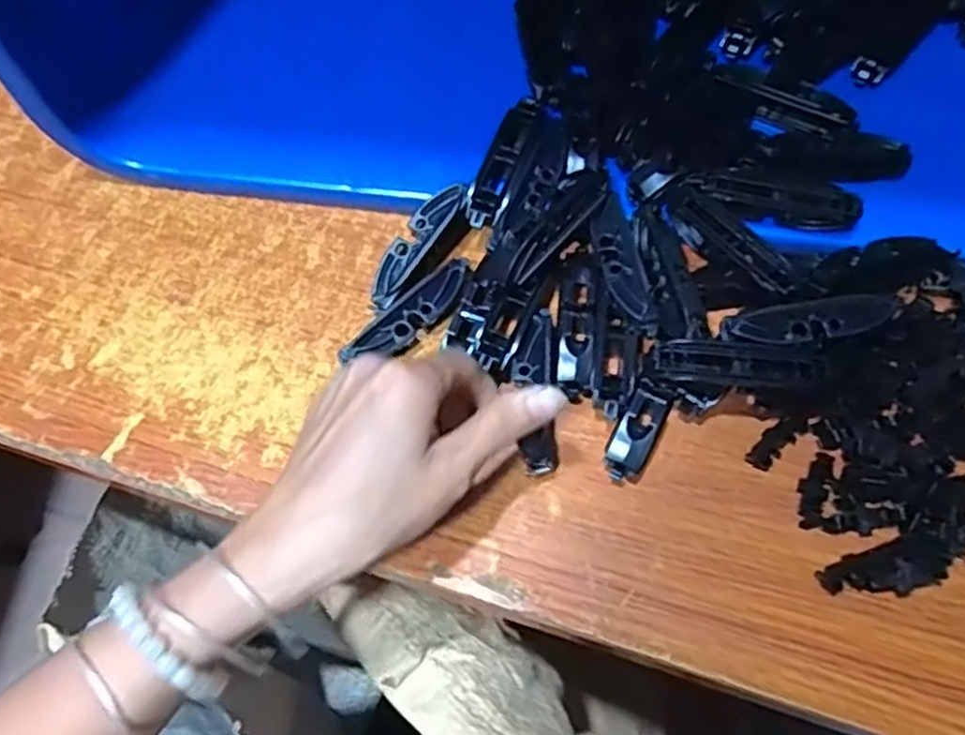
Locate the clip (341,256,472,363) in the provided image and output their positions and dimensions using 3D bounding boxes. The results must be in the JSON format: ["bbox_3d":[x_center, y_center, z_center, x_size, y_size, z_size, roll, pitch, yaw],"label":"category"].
[{"bbox_3d":[-0.035,-0.025,0.361,0.074,0.009,0.019,-39,71,-14],"label":"clip"}]

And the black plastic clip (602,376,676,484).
[{"bbox_3d":[0.072,0.028,0.339,0.019,0.019,0.048,27,69,13],"label":"black plastic clip"}]

